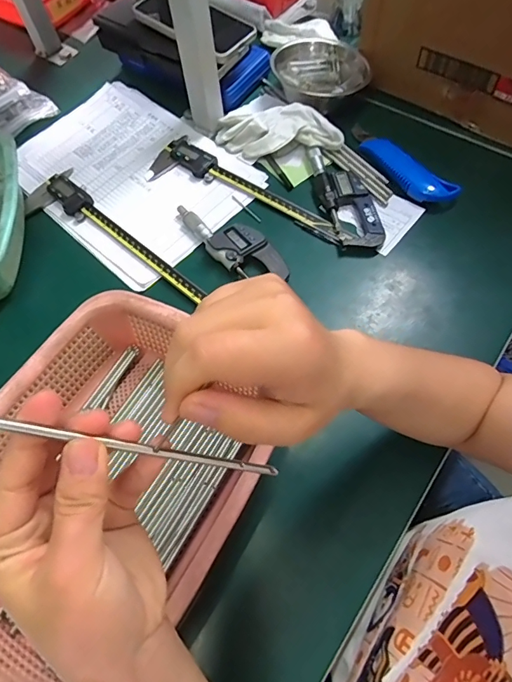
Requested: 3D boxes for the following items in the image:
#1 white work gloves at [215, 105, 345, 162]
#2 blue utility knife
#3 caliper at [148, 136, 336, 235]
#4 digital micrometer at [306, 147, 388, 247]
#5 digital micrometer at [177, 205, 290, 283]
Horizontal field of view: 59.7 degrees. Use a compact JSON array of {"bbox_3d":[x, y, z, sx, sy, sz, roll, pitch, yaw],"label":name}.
[{"bbox_3d":[0.027,-0.263,0.562,0.160,0.044,0.069,23,67,13],"label":"white work gloves"},{"bbox_3d":[0.171,-0.219,0.545,0.038,0.024,0.167,-32,67,-12],"label":"blue utility knife"},{"bbox_3d":[-0.022,-0.182,0.545,0.249,0.015,0.066,32,70,17],"label":"caliper"},{"bbox_3d":[0.104,-0.173,0.530,0.054,0.019,0.153,-20,65,-7],"label":"digital micrometer"},{"bbox_3d":[-0.028,-0.115,0.507,0.055,0.018,0.153,-39,68,-15],"label":"digital micrometer"}]

